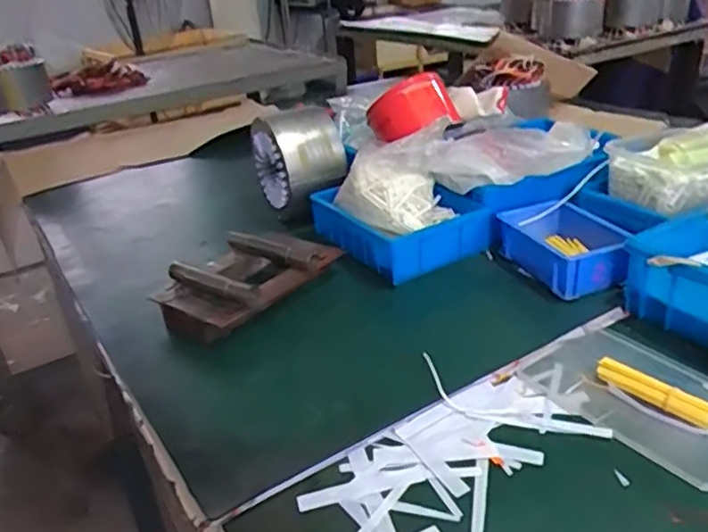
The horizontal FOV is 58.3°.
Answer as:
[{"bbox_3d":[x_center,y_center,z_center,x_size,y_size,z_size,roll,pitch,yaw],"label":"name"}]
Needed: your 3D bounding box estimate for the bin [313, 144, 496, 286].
[{"bbox_3d":[0.049,-0.088,0.812,0.146,0.119,0.210,-22,34,-28],"label":"bin"}]

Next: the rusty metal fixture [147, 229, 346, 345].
[{"bbox_3d":[-0.125,0.012,0.739,0.128,0.046,0.196,18,35,36],"label":"rusty metal fixture"}]

